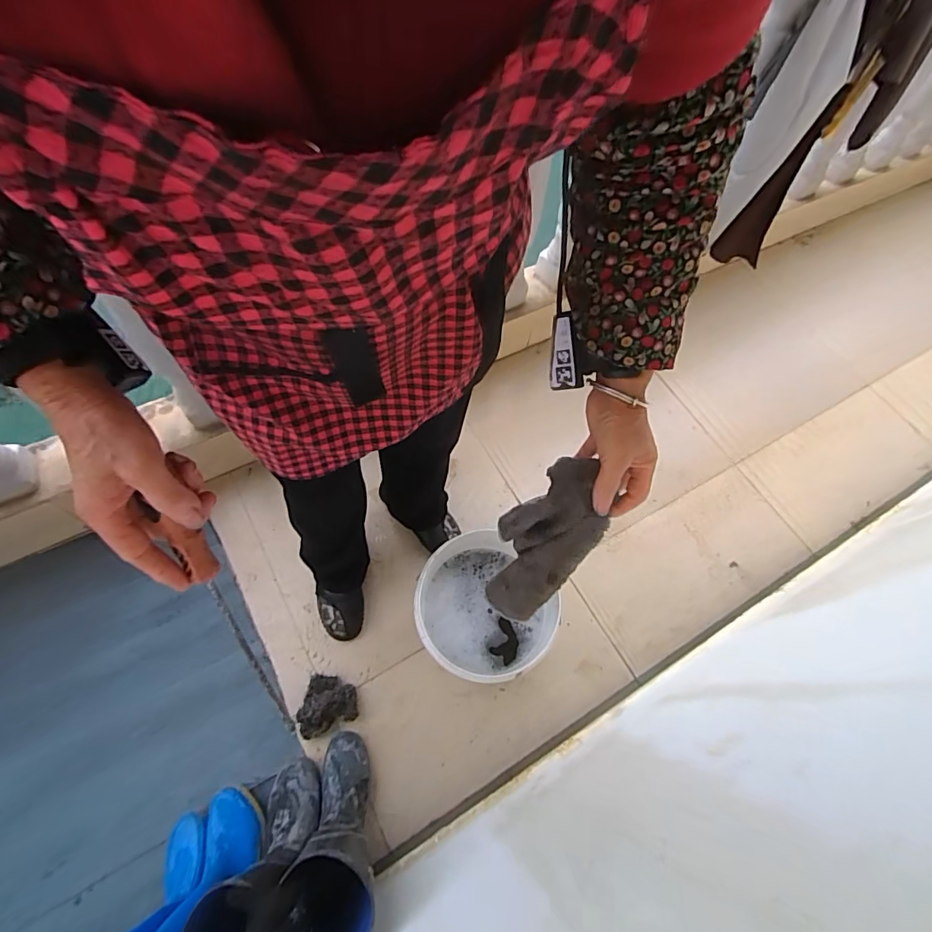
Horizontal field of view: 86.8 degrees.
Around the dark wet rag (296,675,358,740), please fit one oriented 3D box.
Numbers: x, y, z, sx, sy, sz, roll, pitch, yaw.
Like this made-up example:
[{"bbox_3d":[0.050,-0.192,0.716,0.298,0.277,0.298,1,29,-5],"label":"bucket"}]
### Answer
[{"bbox_3d":[-0.274,0.485,0.990,0.111,0.047,0.115,7,63,-3],"label":"dark wet rag"}]

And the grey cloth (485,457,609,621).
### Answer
[{"bbox_3d":[0.093,0.121,0.659,0.100,0.398,0.054,36,59,16],"label":"grey cloth"}]

